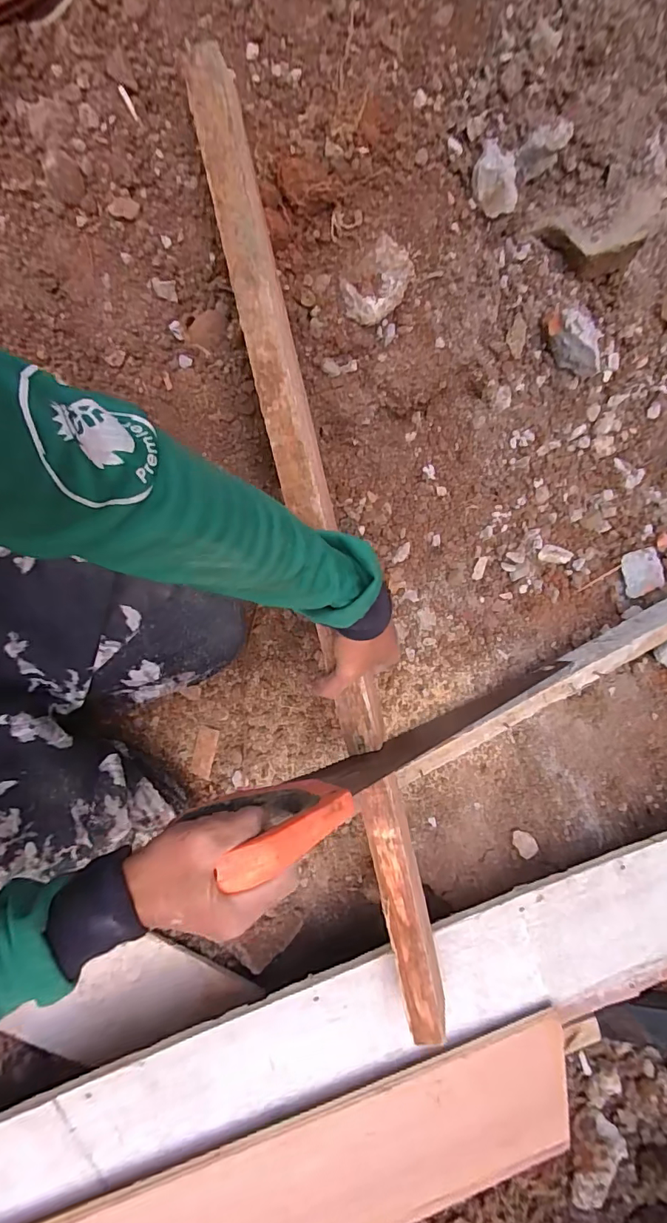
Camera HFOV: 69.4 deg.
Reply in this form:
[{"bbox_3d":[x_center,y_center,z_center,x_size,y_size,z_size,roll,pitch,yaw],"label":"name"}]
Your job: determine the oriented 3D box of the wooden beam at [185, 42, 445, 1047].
[{"bbox_3d":[-0.006,-0.022,0.488,0.053,0.034,1.003,-14,96,-3],"label":"wooden beam"}]

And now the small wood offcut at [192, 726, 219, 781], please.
[{"bbox_3d":[-0.172,0.189,0.643,0.027,0.009,0.065,14,80,2],"label":"small wood offcut"}]

